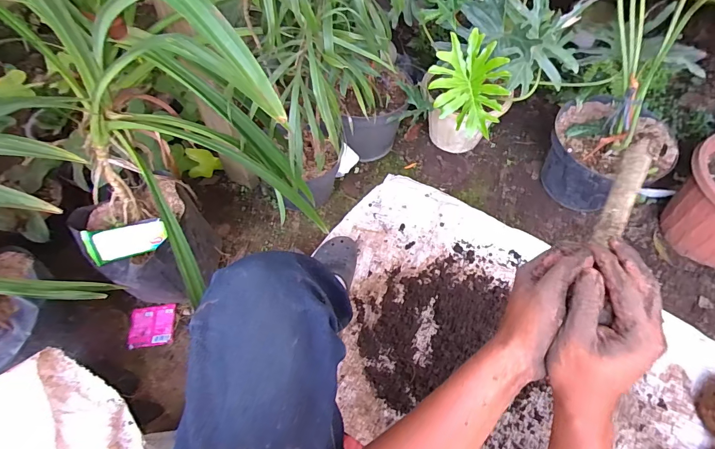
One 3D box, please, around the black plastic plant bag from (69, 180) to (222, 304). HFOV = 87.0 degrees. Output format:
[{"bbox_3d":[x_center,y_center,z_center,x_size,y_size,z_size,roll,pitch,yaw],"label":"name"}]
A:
[{"bbox_3d":[-0.415,0.054,0.784,0.217,0.211,0.186,-24,57,-14],"label":"black plastic plant bag"}]

